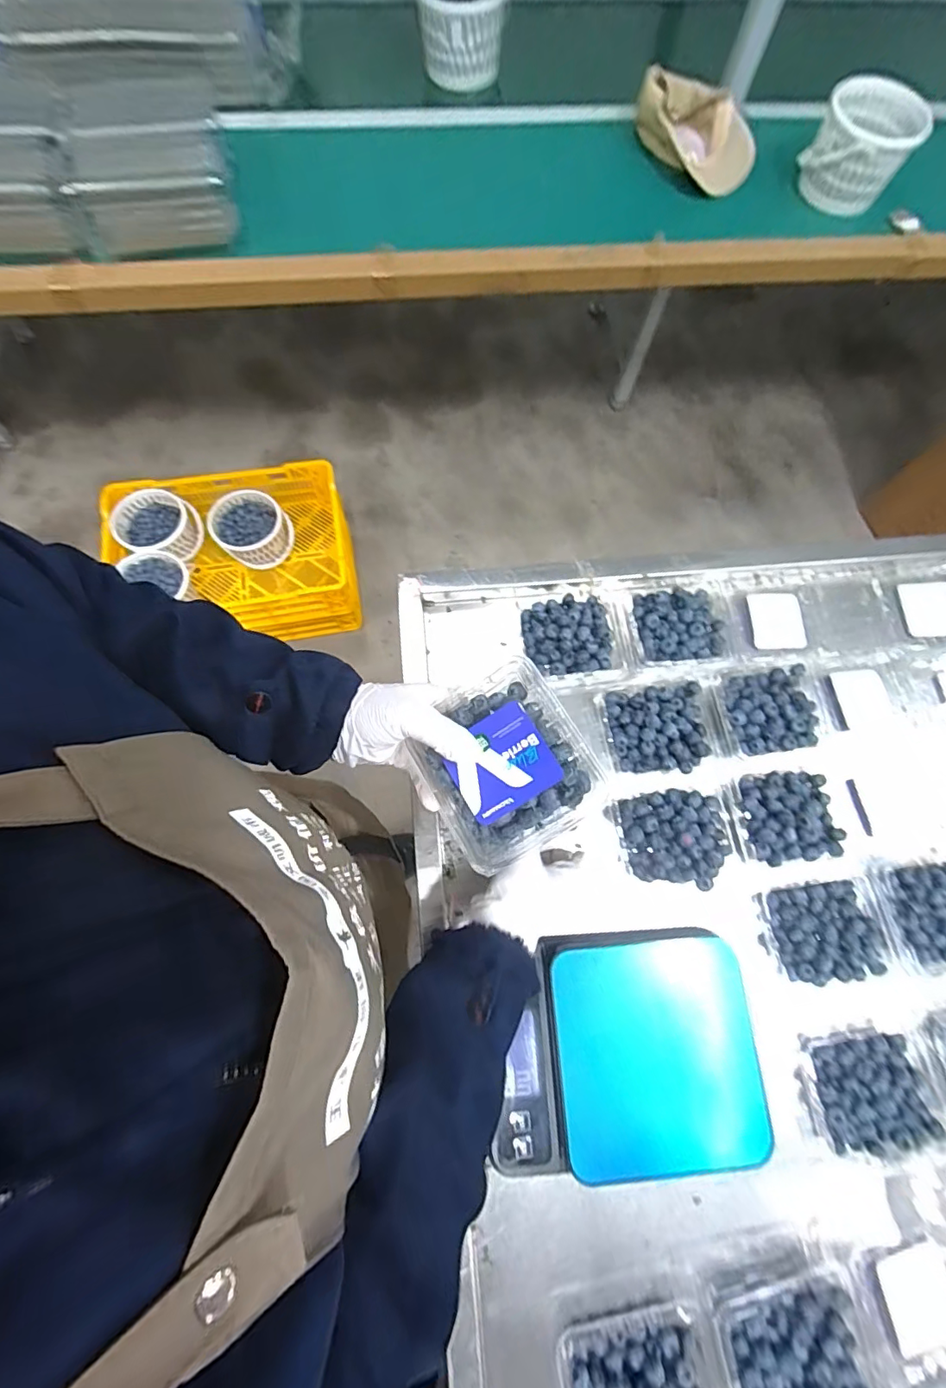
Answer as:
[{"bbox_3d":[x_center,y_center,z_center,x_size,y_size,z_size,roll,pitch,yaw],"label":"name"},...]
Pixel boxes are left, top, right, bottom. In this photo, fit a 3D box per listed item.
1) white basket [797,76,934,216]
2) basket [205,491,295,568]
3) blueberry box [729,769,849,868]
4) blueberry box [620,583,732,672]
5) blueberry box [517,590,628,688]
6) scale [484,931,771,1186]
[{"bbox_3d":[0.736,-1.039,0.972,0.178,0.129,0.191,32,75,7],"label":"white basket"},{"bbox_3d":[-0.580,-0.433,1.348,0.181,0.098,0.172,1,74,-2],"label":"basket"},{"bbox_3d":[0.337,0.133,0.553,0.105,0.051,0.094,-7,74,-4],"label":"blueberry box"},{"bbox_3d":[0.248,-0.084,0.610,0.125,0.038,0.113,-2,74,-3],"label":"blueberry box"},{"bbox_3d":[0.118,-0.068,0.606,0.132,0.048,0.118,-7,74,-4],"label":"blueberry box"},{"bbox_3d":[0.142,0.324,0.469,0.227,0.030,0.187,-4,74,-3],"label":"scale"}]

